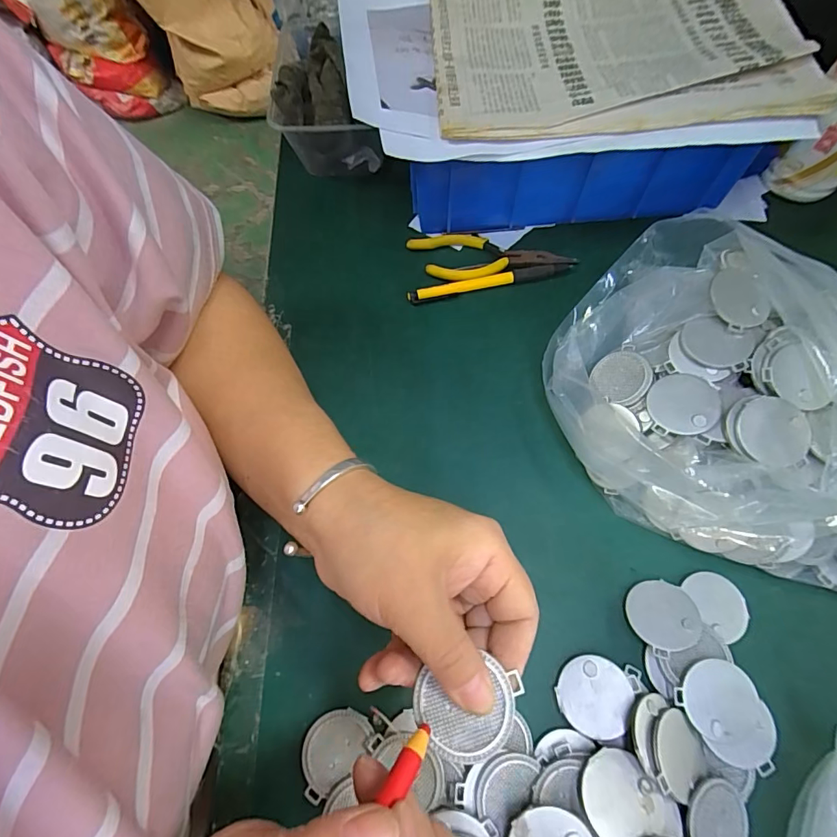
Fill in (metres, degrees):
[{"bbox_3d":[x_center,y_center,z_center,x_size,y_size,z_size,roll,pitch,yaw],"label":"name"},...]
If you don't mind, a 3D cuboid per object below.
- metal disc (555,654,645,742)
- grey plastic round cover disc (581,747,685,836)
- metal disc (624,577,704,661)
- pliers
[{"bbox_3d":[0.102,0.158,0.262,0.040,0.004,0.041,-5,64,11],"label":"metal disc"},{"bbox_3d":[0.107,0.192,0.233,0.047,0.008,0.038,-4,52,-5],"label":"grey plastic round cover disc"},{"bbox_3d":[0.148,0.119,0.278,0.039,0.004,0.039,-28,52,-8],"label":"metal disc"},{"bbox_3d":[0.061,-0.135,0.391,0.139,0.008,0.046,1,66,2],"label":"pliers"}]

